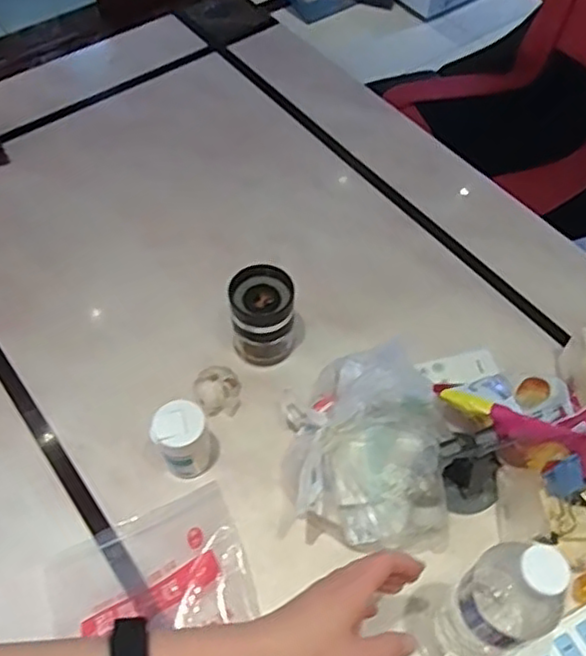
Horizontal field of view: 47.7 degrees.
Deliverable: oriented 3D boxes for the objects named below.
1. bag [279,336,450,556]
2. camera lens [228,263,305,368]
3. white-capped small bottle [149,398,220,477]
[{"bbox_3d":[0.071,0.115,0.658,0.160,0.082,0.194,2,56,2],"label":"bag"},{"bbox_3d":[-0.029,-0.011,0.741,0.076,0.098,0.070,7,57,5],"label":"camera lens"},{"bbox_3d":[-0.107,0.111,0.658,0.056,0.085,0.050,-10,57,-6],"label":"white-capped small bottle"}]

